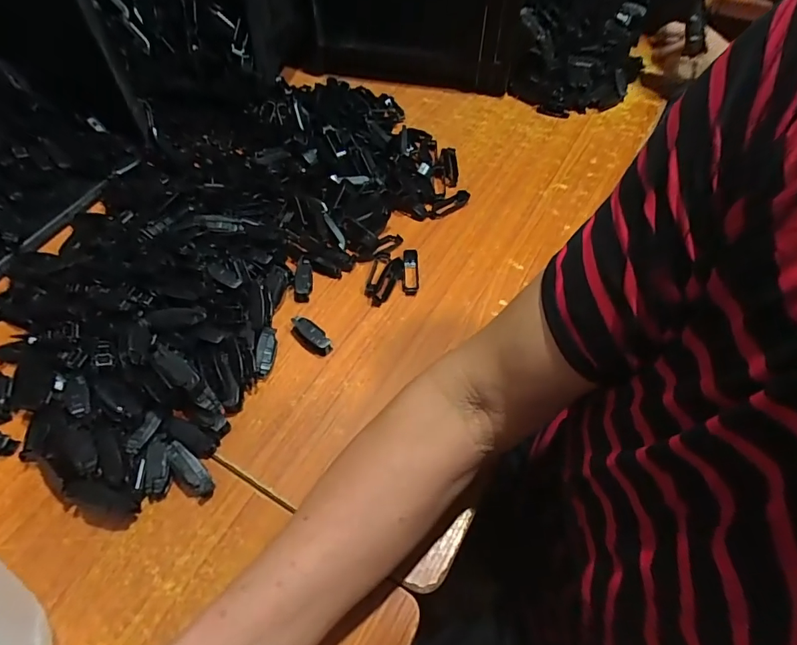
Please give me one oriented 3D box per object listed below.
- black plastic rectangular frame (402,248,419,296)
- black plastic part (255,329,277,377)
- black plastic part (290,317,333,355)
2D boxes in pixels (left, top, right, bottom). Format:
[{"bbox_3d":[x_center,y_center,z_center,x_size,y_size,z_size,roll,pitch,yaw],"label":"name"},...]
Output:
[{"bbox_3d":[0.013,-0.057,0.501,0.018,0.008,0.059,1,54,1],"label":"black plastic rectangular frame"},{"bbox_3d":[-0.126,0.029,0.437,0.016,0.016,0.046,0,54,0],"label":"black plastic part"},{"bbox_3d":[-0.087,0.013,0.451,0.048,0.016,0.021,39,63,24],"label":"black plastic part"}]

